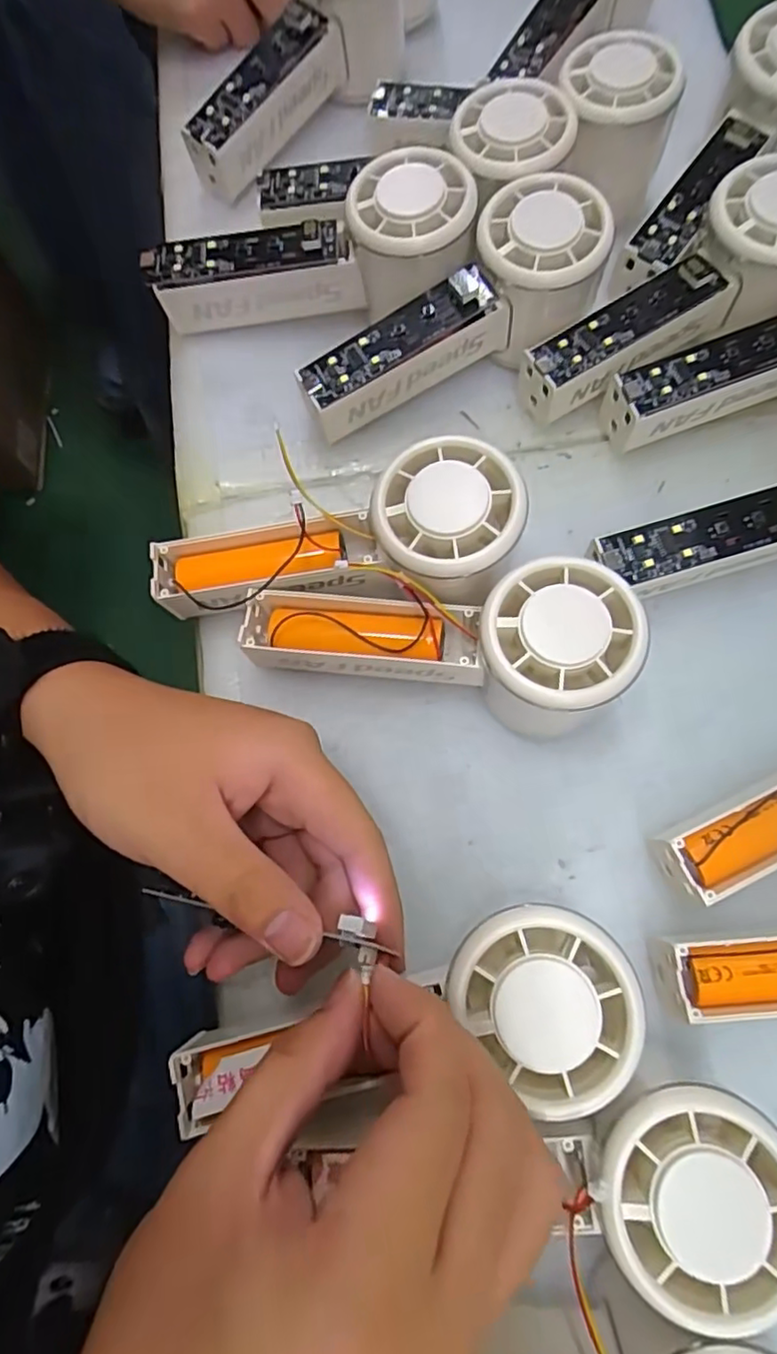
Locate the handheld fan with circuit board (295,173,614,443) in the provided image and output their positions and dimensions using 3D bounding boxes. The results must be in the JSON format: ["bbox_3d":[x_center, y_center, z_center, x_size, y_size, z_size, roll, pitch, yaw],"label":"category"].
[{"bbox_3d":[0.031,-0.164,0.289,0.151,0.048,0.060,-31,80,6],"label":"handheld fan with circuit board"}]

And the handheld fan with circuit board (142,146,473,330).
[{"bbox_3d":[-0.035,-0.198,0.296,0.154,0.048,0.063,-6,78,12],"label":"handheld fan with circuit board"}]

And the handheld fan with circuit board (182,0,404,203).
[{"bbox_3d":[-0.043,-0.328,0.341,0.065,0.076,0.152,28,77,6],"label":"handheld fan with circuit board"}]

